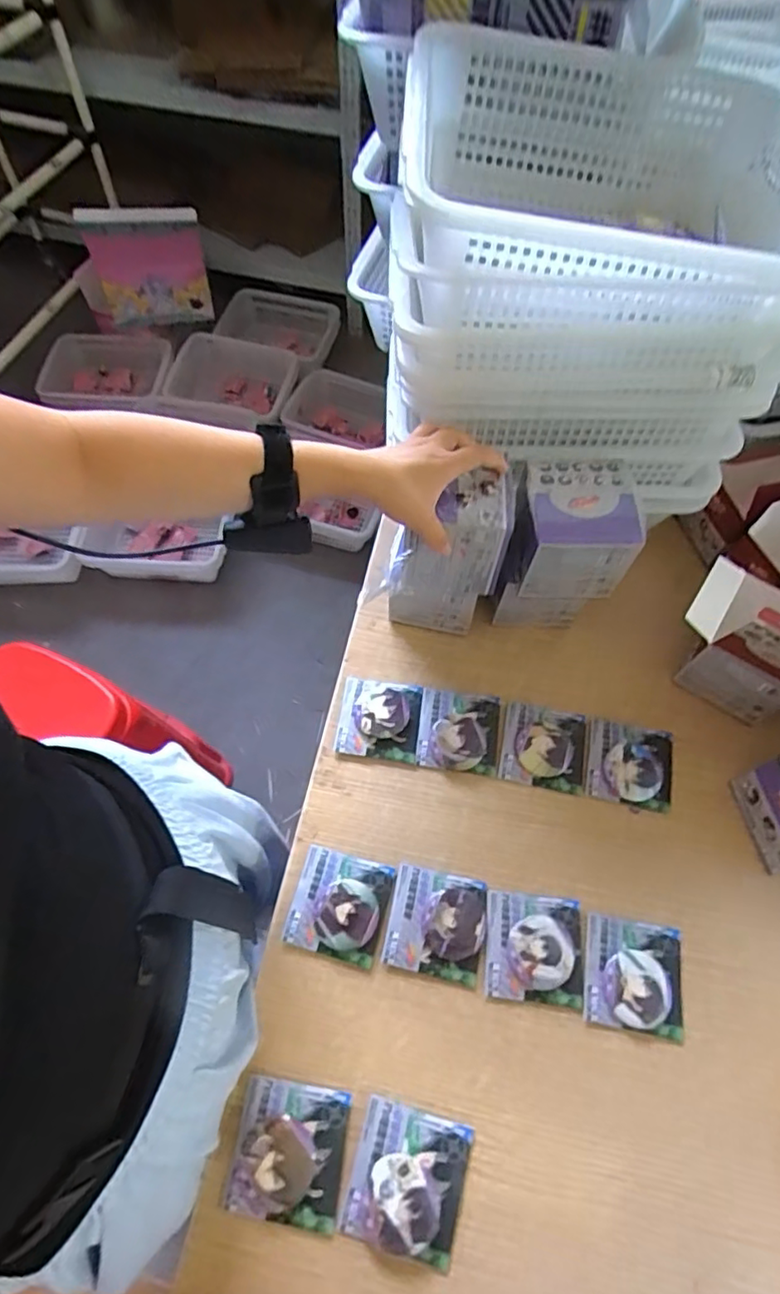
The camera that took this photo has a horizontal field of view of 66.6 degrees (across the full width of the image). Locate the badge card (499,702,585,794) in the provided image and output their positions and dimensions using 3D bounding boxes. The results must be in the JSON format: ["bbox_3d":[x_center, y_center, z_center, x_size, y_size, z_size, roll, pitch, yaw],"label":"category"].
[{"bbox_3d":[0.156,0.101,0.604,0.083,0.012,0.084,11,62,3],"label":"badge card"}]

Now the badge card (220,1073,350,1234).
[{"bbox_3d":[-0.075,0.378,0.444,0.083,0.017,0.082,10,62,2],"label":"badge card"}]

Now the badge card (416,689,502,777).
[{"bbox_3d":[0.070,0.085,0.605,0.081,0.016,0.083,9,62,2],"label":"badge card"}]

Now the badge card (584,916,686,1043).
[{"bbox_3d":[0.209,0.282,0.510,0.083,0.011,0.085,10,62,3],"label":"badge card"}]

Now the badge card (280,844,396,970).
[{"bbox_3d":[-0.045,0.228,0.527,0.081,0.013,0.084,14,62,5],"label":"badge card"}]

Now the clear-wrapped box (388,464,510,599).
[{"bbox_3d":[0.057,-0.104,0.556,0.099,0.098,0.071,1,62,-2],"label":"clear-wrapped box"}]

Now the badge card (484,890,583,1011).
[{"bbox_3d":[0.125,0.260,0.515,0.083,0.018,0.084,7,62,1],"label":"badge card"}]

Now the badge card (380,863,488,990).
[{"bbox_3d":[0.041,0.242,0.522,0.083,0.015,0.084,13,62,4],"label":"badge card"}]

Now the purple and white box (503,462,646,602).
[{"bbox_3d":[0.171,-0.110,0.563,0.099,0.099,0.100,6,62,0],"label":"purple and white box"}]

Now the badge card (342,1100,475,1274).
[{"bbox_3d":[0.014,0.396,0.438,0.082,0.018,0.085,16,62,6],"label":"badge card"}]

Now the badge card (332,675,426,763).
[{"bbox_3d":[-0.010,0.073,0.610,0.082,0.014,0.083,8,62,2],"label":"badge card"}]

